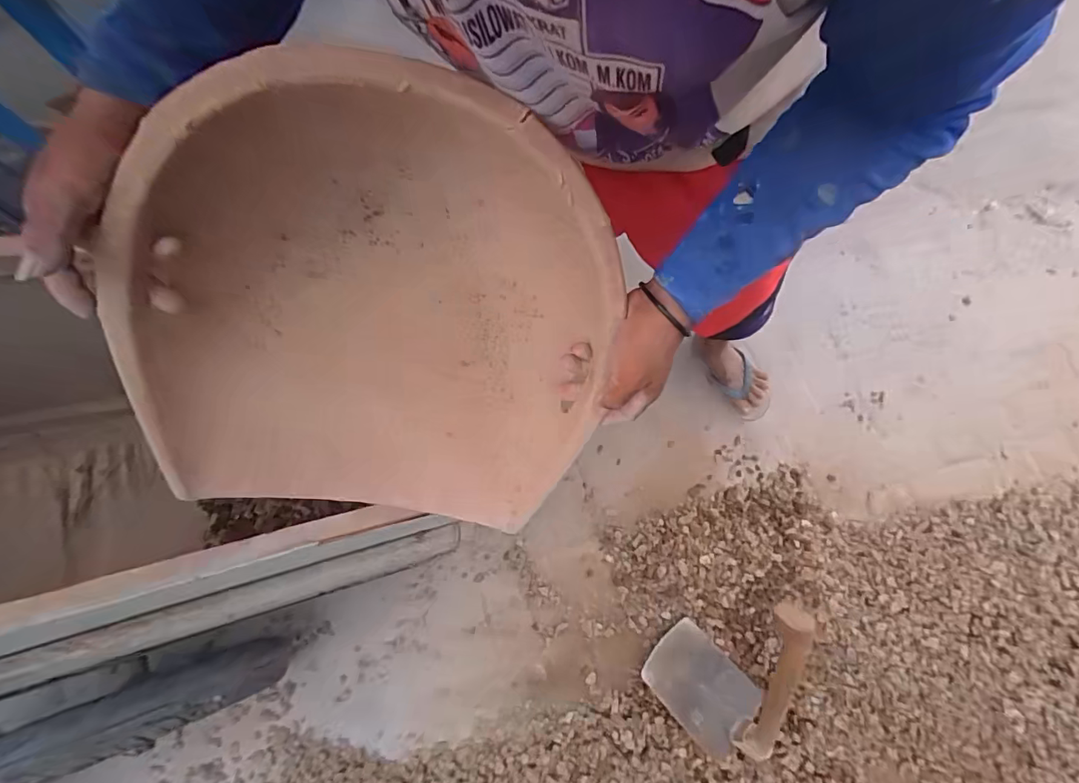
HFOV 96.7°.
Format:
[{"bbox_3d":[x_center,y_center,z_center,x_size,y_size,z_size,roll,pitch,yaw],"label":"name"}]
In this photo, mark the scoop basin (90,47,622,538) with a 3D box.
[{"bbox_3d":[-0.142,-0.068,0.455,0.410,0.194,0.439,7,101,-7],"label":"scoop basin"}]

